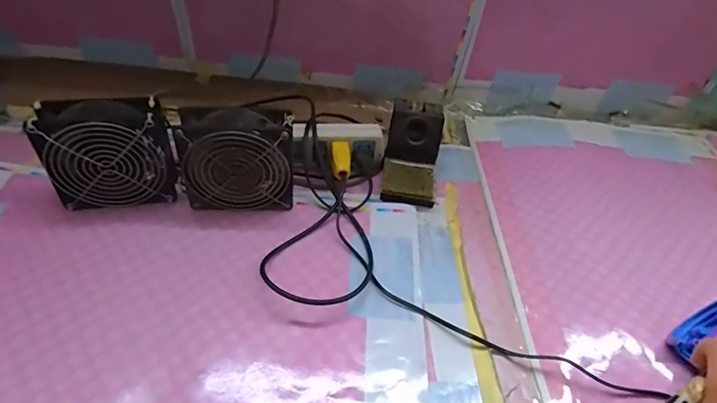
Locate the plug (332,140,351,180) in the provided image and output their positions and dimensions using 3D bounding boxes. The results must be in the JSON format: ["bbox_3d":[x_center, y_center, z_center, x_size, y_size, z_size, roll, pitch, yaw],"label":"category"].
[{"bbox_3d":[-0.021,-0.053,0.560,0.023,0.019,0.050,-1,69,-6],"label":"plug"}]

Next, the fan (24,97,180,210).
[{"bbox_3d":[-0.269,-0.051,0.482,0.123,0.119,0.050,-10,47,-17],"label":"fan"}]

